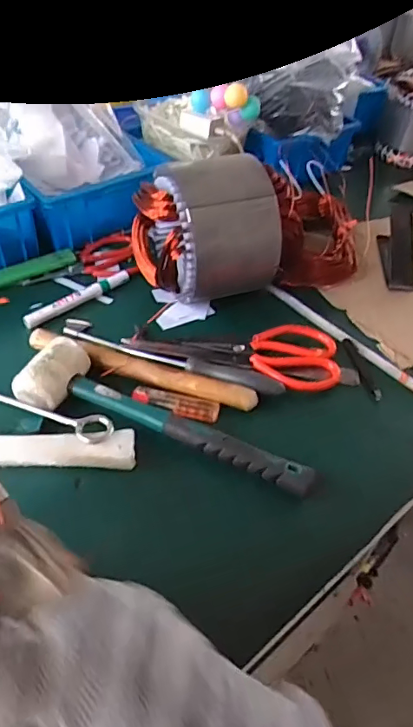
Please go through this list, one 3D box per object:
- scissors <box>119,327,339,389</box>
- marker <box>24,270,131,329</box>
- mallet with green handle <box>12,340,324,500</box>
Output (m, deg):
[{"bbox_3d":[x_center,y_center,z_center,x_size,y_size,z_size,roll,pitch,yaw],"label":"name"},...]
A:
[{"bbox_3d":[0.033,-0.020,0.560,0.222,0.019,0.076,9,44,5],"label":"scissors"},{"bbox_3d":[-0.153,-0.079,0.613,0.018,0.016,0.144,35,52,28],"label":"marker"},{"bbox_3d":[-0.037,0.048,0.473,0.281,0.044,0.069,16,45,12],"label":"mallet with green handle"}]

